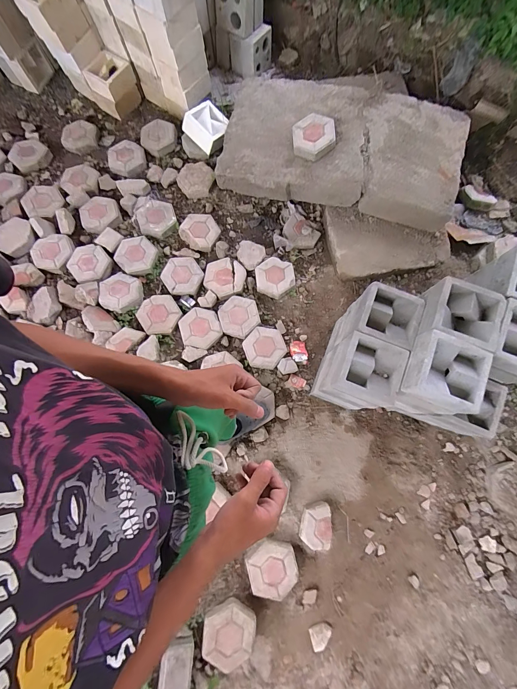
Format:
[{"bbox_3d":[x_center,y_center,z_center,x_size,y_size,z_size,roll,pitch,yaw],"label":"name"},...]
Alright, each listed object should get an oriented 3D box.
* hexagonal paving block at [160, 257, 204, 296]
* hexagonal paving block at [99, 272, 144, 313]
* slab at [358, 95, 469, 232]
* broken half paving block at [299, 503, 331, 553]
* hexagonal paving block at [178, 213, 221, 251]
[{"bbox_3d":[-0.391,-0.352,1.543,0.197,0.050,0.216,-34,79,-9],"label":"hexagonal paving block"},{"bbox_3d":[-0.686,-0.265,1.498,0.207,0.049,0.216,-18,77,-6],"label":"hexagonal paving block"},{"bbox_3d":[0.730,-0.899,1.494,0.476,0.180,0.578,11,75,2],"label":"slab"},{"bbox_3d":[0.239,0.769,1.281,0.134,0.048,0.180,3,75,-1],"label":"broken half paving block"},{"bbox_3d":[-0.310,-0.604,1.601,0.205,0.060,0.193,26,76,5],"label":"hexagonal paving block"}]

